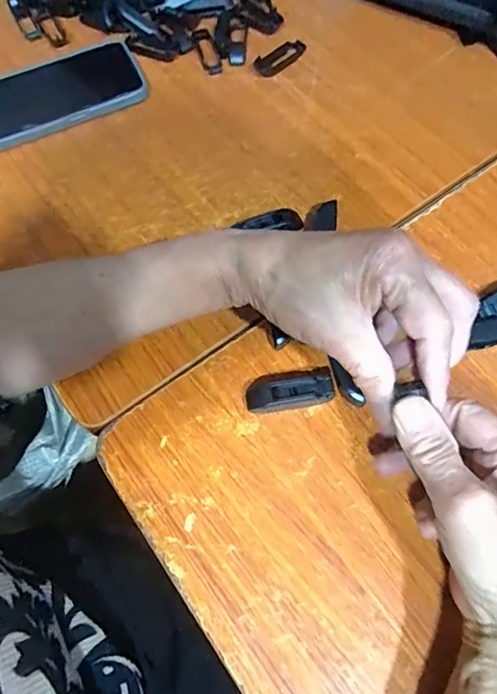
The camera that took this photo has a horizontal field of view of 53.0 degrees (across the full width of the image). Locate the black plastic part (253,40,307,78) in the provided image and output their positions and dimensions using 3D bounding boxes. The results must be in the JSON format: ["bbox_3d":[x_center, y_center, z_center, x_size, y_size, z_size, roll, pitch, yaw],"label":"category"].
[{"bbox_3d":[0.031,-0.264,0.456,0.054,0.006,0.025,-32,70,-13],"label":"black plastic part"}]

